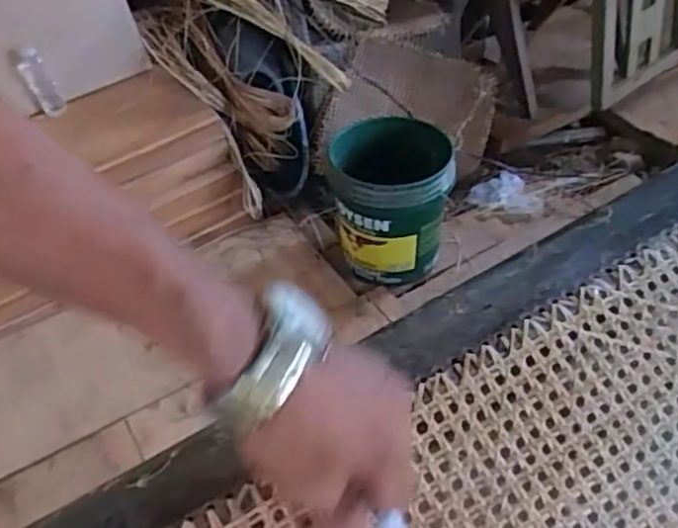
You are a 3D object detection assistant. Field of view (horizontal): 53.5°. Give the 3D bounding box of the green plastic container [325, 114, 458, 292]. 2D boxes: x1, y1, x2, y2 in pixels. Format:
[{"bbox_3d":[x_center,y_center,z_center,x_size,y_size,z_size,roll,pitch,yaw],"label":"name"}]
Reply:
[{"bbox_3d":[0.120,-0.141,1.606,0.276,0.298,0.290,0,47,5],"label":"green plastic container"}]

